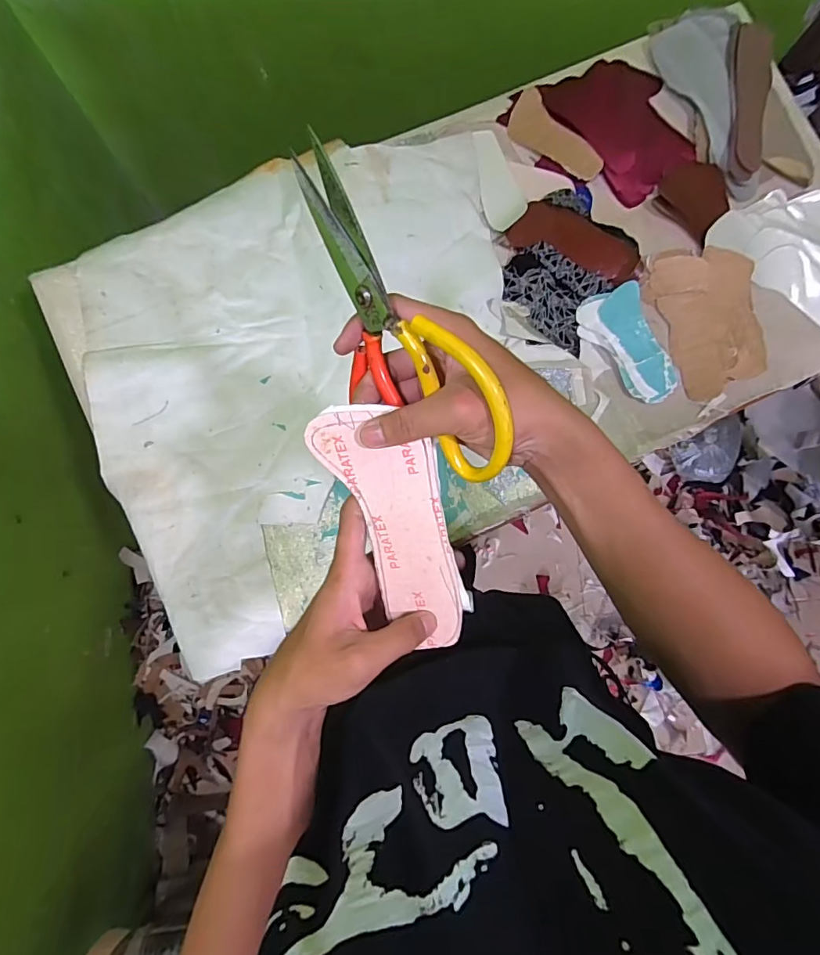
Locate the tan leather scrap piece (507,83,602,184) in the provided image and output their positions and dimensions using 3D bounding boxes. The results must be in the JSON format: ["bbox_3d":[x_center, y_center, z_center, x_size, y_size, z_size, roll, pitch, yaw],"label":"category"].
[{"bbox_3d":[0.215,-0.515,0.749,0.069,0.021,0.166,-38,86,-7],"label":"tan leather scrap piece"}]

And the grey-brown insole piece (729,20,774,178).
[{"bbox_3d":[0.514,-0.574,0.748,0.078,0.040,0.225,8,82,-2],"label":"grey-brown insole piece"}]

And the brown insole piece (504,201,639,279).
[{"bbox_3d":[0.248,-0.354,0.730,0.186,0.024,0.067,21,81,0],"label":"brown insole piece"}]

